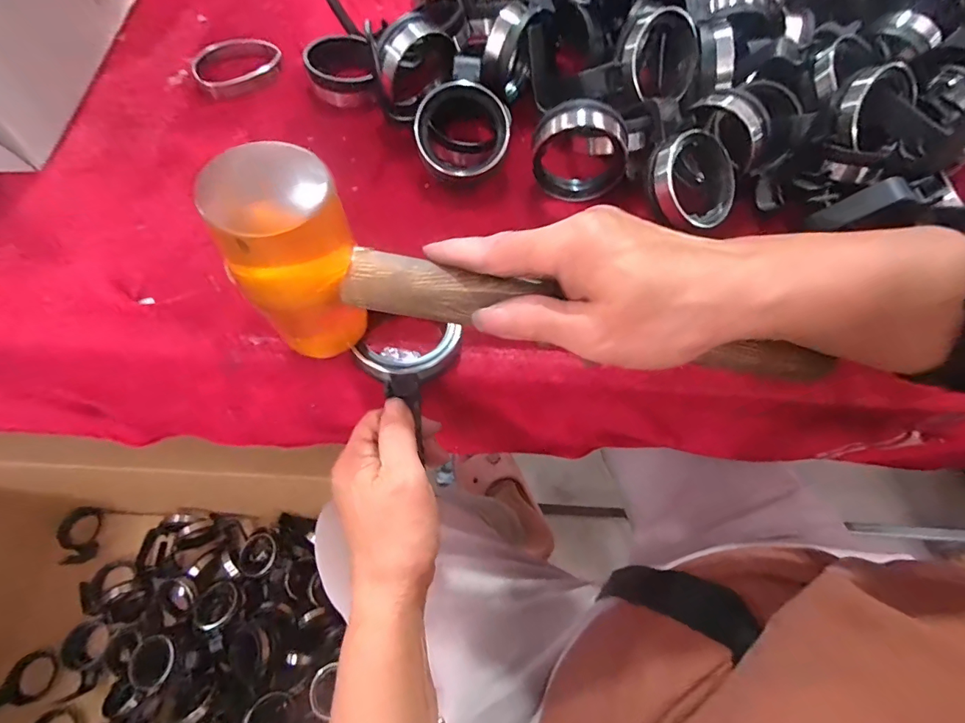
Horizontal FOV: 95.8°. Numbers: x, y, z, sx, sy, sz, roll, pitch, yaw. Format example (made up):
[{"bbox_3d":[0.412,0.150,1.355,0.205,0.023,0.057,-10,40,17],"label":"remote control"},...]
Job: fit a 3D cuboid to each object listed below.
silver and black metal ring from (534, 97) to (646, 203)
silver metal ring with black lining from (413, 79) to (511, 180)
[{"bbox_3d":[0.075,-0.159,0.329,0.073,0.058,0.042,12,61,2],"label":"silver and black metal ring"},{"bbox_3d":[-0.016,-0.178,0.344,0.072,0.025,0.071,0,95,-1],"label":"silver metal ring with black lining"}]

